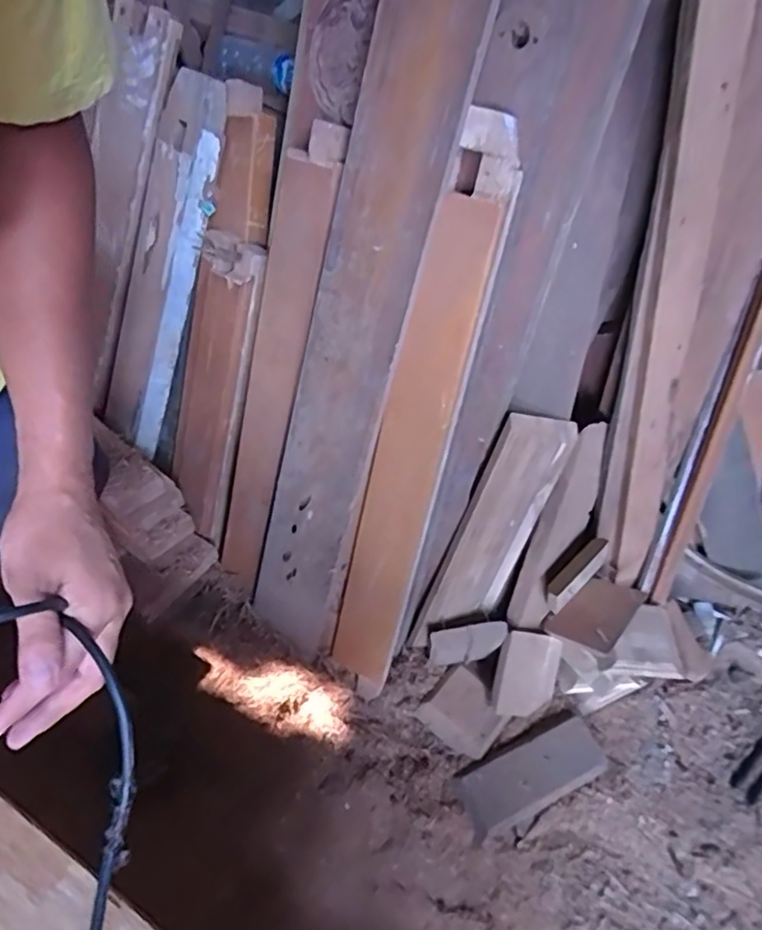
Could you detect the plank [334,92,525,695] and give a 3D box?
[{"bbox_3d":[0.043,-0.017,0.940,0.110,0.913,0.050,17,25,7],"label":"plank"}]

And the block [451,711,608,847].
[{"bbox_3d":[0.257,0.521,1.069,0.266,0.031,0.112,-19,57,-18],"label":"block"}]

